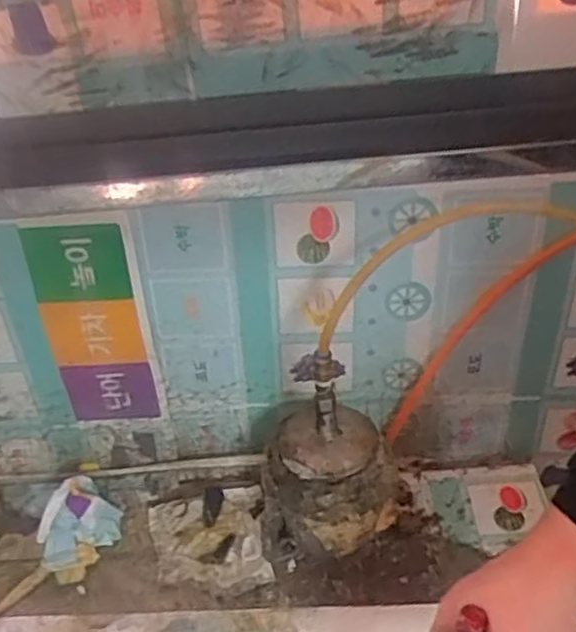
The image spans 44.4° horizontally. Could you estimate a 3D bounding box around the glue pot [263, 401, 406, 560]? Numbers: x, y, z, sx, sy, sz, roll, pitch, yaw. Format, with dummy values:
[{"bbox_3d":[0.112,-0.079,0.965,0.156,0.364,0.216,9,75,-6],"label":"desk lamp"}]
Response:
[{"bbox_3d":[0.035,0.145,0.613,0.092,0.154,0.093,-5,34,3],"label":"glue pot"}]

